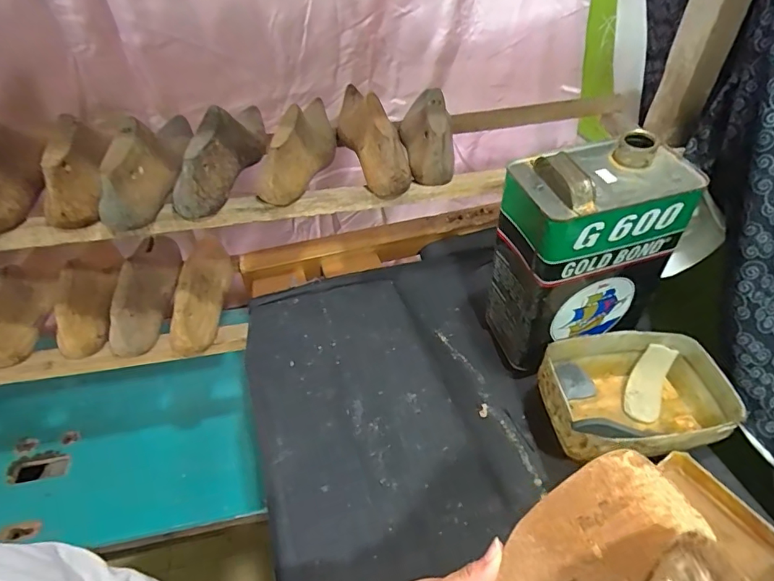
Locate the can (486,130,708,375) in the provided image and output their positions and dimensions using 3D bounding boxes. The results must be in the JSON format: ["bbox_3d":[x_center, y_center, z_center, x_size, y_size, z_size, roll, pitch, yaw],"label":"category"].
[{"bbox_3d":[0.210,-0.031,0.546,0.163,0.251,0.110,-13,45,-15],"label":"can"}]

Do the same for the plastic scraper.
[{"bbox_3d":[0.298,0.105,0.548,0.036,0.013,0.090,23,77,22],"label":"plastic scraper"}]

